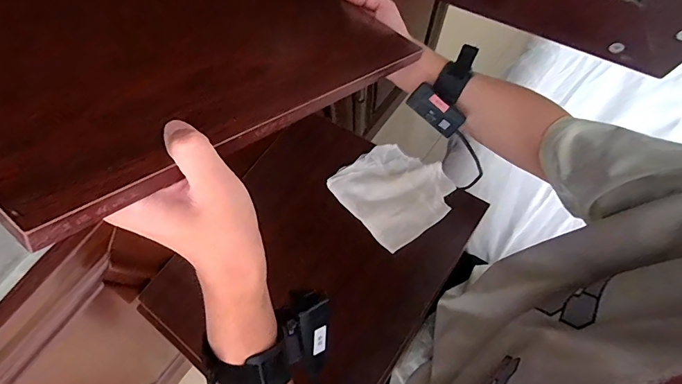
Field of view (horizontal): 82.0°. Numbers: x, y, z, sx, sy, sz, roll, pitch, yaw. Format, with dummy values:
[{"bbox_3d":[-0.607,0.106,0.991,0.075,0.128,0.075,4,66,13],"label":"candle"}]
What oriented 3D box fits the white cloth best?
[{"bbox_3d":[0.082,-0.004,0.616,0.146,0.033,0.159,-39,75,-10],"label":"white cloth"}]

